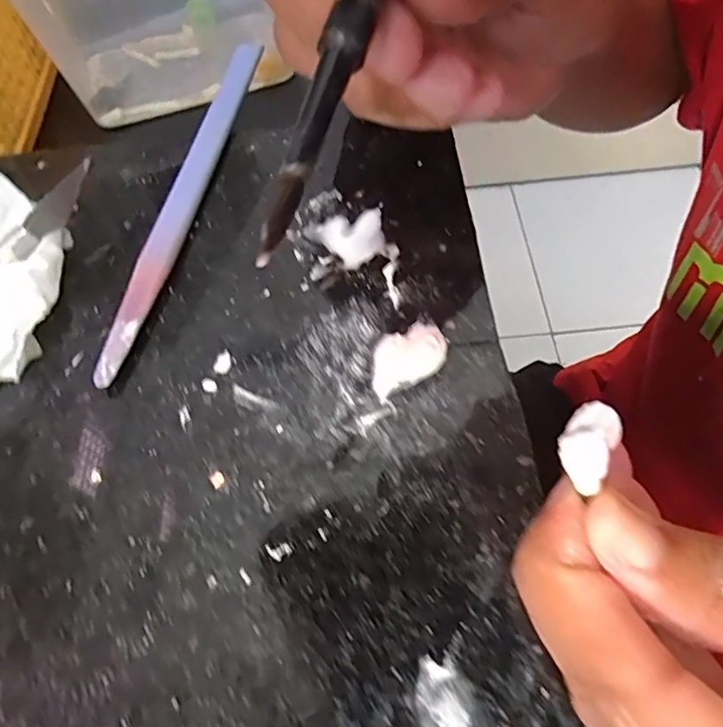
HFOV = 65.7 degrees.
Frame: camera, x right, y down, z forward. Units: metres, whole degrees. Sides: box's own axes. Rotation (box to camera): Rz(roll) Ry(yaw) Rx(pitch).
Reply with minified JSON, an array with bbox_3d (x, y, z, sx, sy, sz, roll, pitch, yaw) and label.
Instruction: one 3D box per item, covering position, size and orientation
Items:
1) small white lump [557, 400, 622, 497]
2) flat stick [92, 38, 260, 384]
[{"bbox_3d":[0.040,0.013,0.098,0.008,0.007,0.015,22,62,14],"label":"small white lump"},{"bbox_3d":[-0.050,-0.053,0.167,0.009,0.007,0.135,6,60,9],"label":"flat stick"}]

